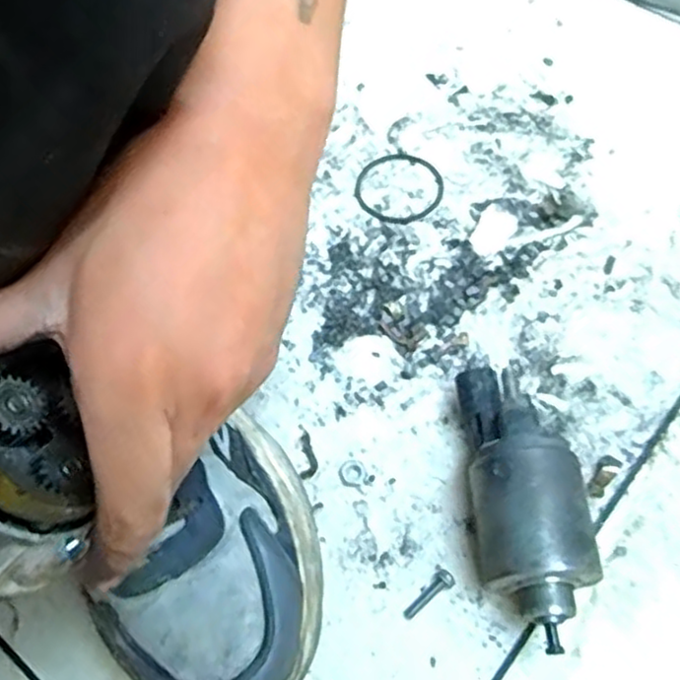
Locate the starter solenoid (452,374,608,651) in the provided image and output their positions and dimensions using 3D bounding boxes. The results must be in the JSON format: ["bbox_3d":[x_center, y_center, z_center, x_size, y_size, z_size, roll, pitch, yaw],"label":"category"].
[{"bbox_3d":[0.087,0.076,0.349,0.048,0.052,0.134,-4,61,-1],"label":"starter solenoid"}]

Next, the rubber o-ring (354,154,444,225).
[{"bbox_3d":[0.039,-0.102,0.479,0.059,0.004,0.058,-1,61,1],"label":"rubber o-ring"}]

